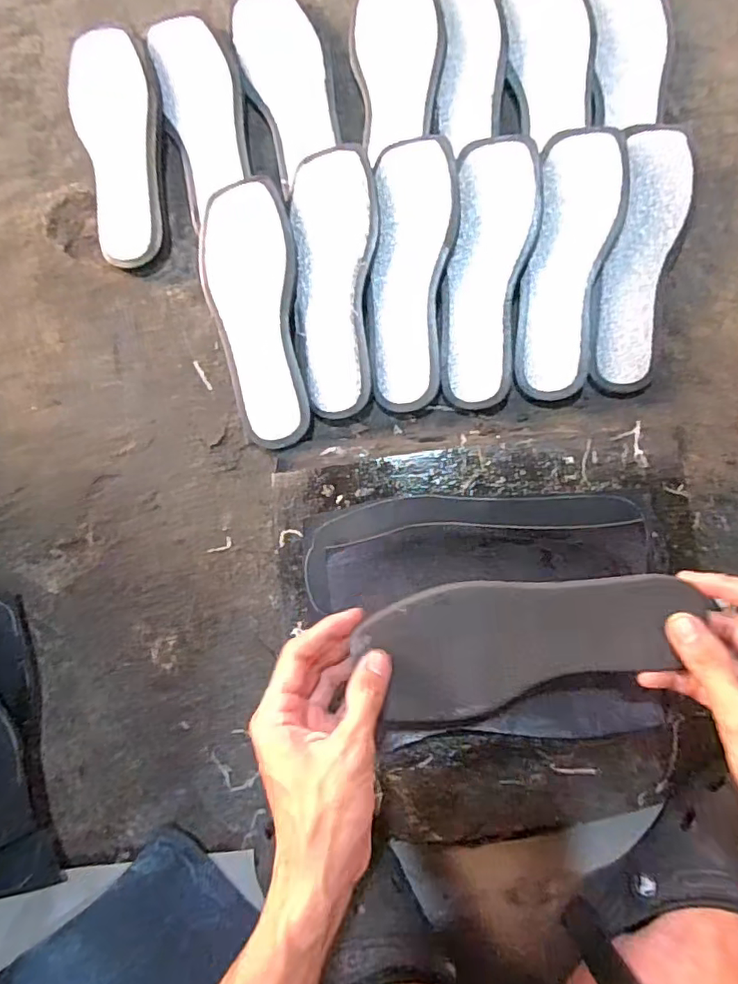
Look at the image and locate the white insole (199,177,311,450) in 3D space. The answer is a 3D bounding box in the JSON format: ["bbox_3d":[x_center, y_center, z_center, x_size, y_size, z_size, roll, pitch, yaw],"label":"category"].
[{"bbox_3d":[-0.104,-0.156,0.489,0.083,0.009,0.227,-4,94,8],"label":"white insole"}]

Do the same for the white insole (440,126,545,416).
[{"bbox_3d":[0.106,-0.191,0.481,0.071,0.030,0.228,5,88,3],"label":"white insole"}]

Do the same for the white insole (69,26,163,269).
[{"bbox_3d":[-0.232,-0.325,0.512,0.084,0.023,0.220,-15,87,2],"label":"white insole"}]

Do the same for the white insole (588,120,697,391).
[{"bbox_3d":[0.240,-0.208,0.483,0.065,0.024,0.233,11,88,3],"label":"white insole"}]

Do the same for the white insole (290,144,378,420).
[{"bbox_3d":[-0.029,-0.185,0.487,0.074,0.030,0.229,-3,87,2],"label":"white insole"}]

